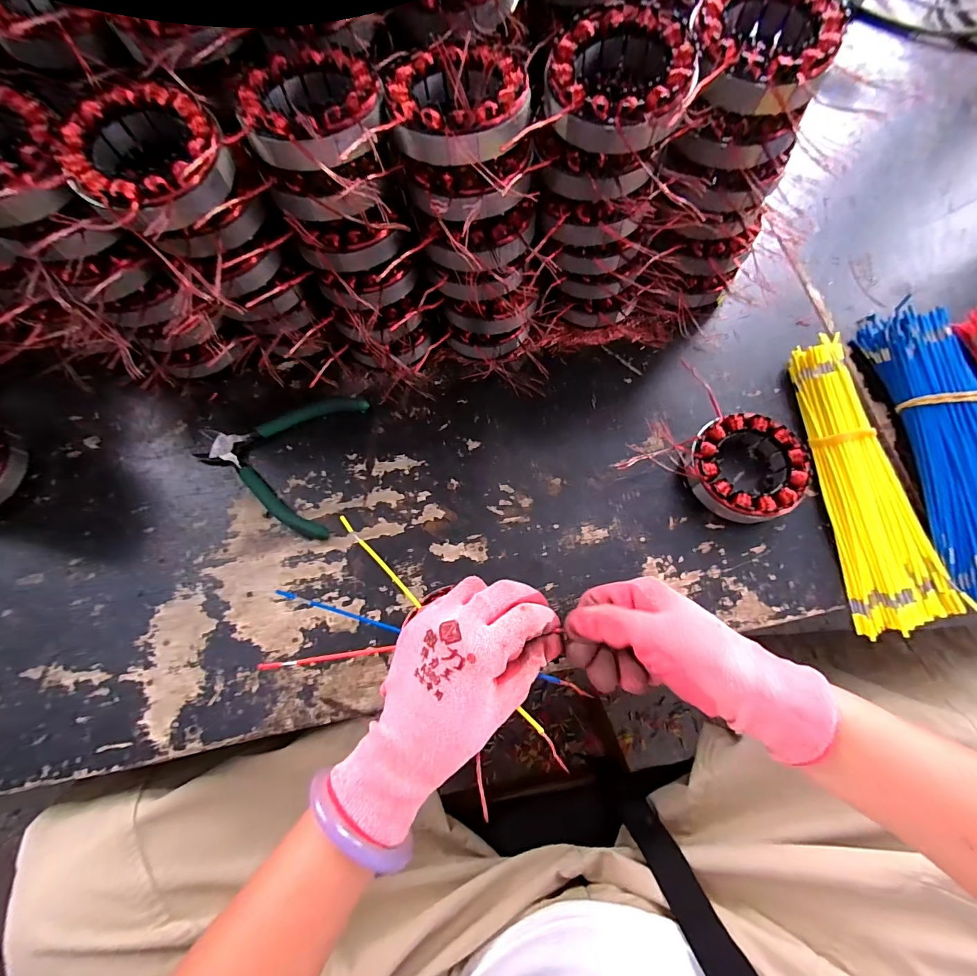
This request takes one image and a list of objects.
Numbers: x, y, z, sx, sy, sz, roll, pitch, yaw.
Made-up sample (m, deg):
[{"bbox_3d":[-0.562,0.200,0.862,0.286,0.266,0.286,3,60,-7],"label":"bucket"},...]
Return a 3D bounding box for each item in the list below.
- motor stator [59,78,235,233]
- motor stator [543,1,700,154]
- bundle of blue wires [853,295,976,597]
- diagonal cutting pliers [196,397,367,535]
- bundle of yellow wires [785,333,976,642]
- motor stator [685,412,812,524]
[{"bbox_3d":[-0.201,-0.194,0.253,0.086,0.030,0.083,0,73,1],"label":"motor stator"},{"bbox_3d":[0.081,-0.247,0.261,0.087,0.033,0.086,0,73,1],"label":"motor stator"},{"bbox_3d":[0.388,-0.038,0.349,0.084,0.035,0.242,-3,73,0],"label":"bundle of blue wires"},{"bbox_3d":[-0.190,-0.032,0.376,0.134,0.010,0.132,10,74,4],"label":"diagonal cutting pliers"},{"bbox_3d":[0.308,-0.010,0.348,0.068,0.024,0.241,-3,73,0],"label":"bundle of yellow wires"},{"bbox_3d":[0.208,-0.017,0.349,0.085,0.032,0.087,0,73,1],"label":"motor stator"}]

